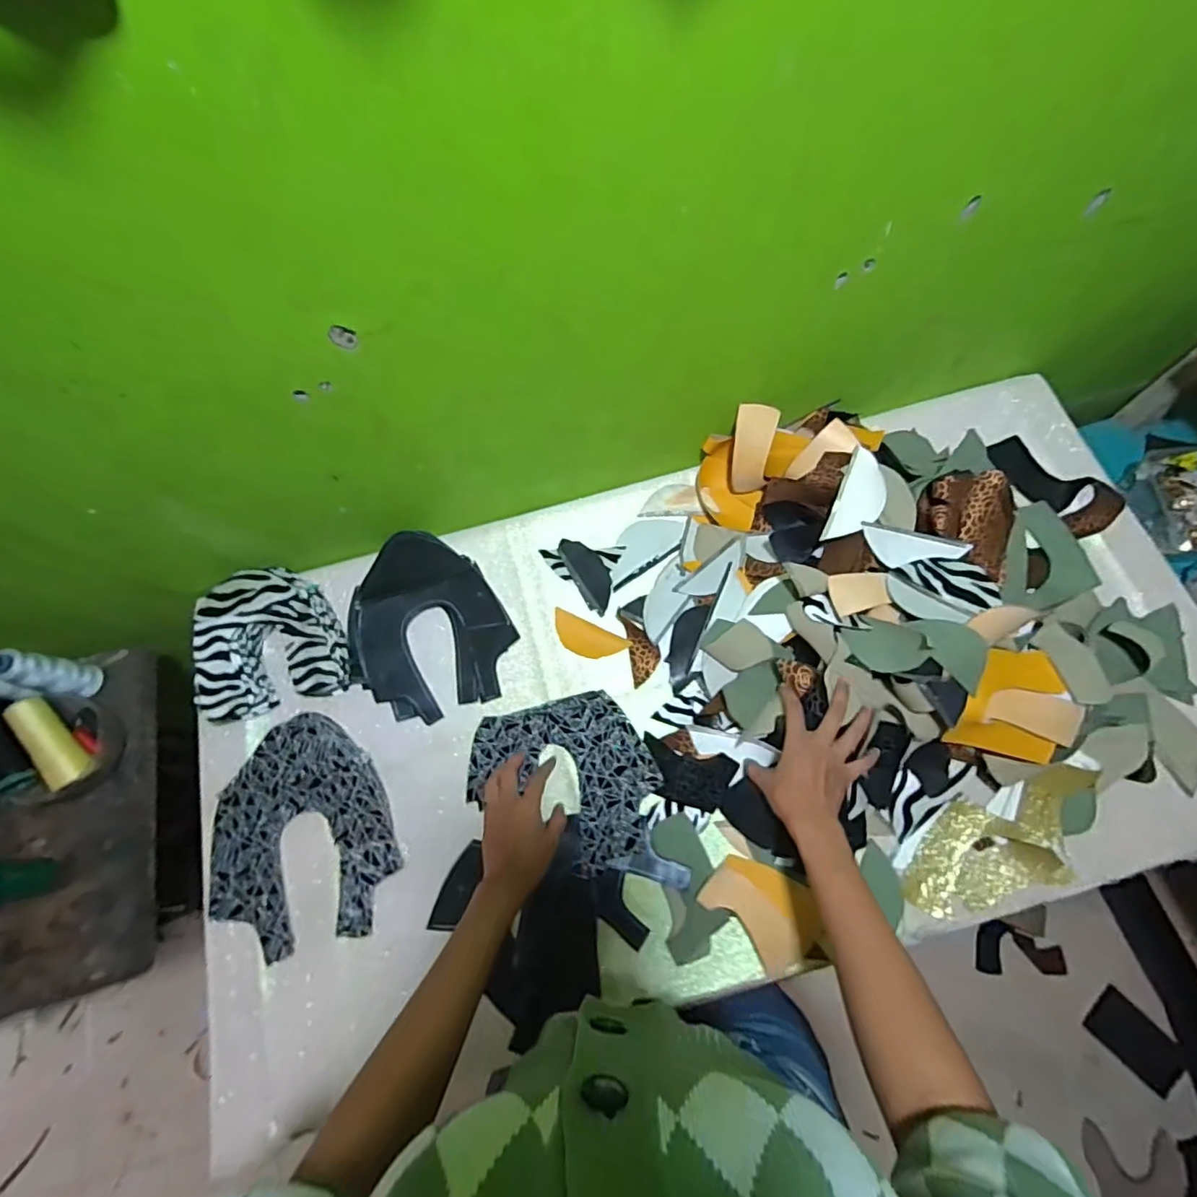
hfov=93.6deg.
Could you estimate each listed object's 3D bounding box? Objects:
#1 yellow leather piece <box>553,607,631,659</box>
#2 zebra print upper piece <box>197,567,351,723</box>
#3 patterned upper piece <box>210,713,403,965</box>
[{"bbox_3d":[-0.013,0.052,0.712,0.100,0.005,0.044,23,75,7],"label":"yellow leather piece"},{"bbox_3d":[-0.406,0.049,0.688,0.166,0.062,0.166,-16,70,-3],"label":"zebra print upper piece"},{"bbox_3d":[-0.331,0.259,0.632,0.186,0.025,0.238,-13,77,-9],"label":"patterned upper piece"}]

